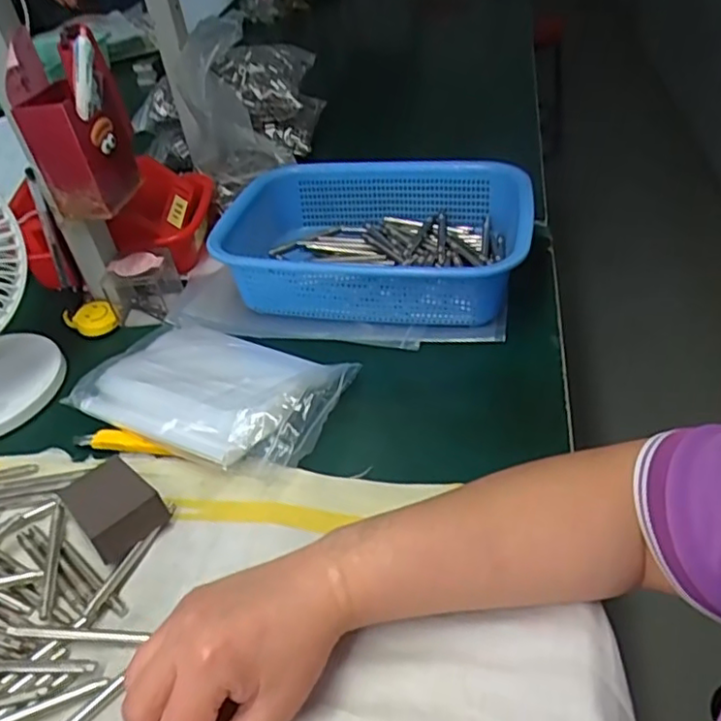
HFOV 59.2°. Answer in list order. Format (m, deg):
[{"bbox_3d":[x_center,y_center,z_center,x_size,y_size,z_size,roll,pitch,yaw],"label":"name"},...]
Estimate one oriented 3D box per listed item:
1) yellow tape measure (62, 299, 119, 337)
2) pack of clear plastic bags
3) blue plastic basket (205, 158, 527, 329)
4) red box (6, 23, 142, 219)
[{"bbox_3d":[-0.272,-0.041,0.639,0.044,0.022,0.037,-28,44,-21],"label":"yellow tape measure"},{"bbox_3d":[-0.120,0.016,0.518,0.205,0.037,0.130,17,46,27],"label":"pack of clear plastic bags"},{"bbox_3d":[0.013,-0.116,0.611,0.285,0.077,0.204,6,43,17],"label":"blue plastic basket"},{"bbox_3d":[-0.249,-0.202,0.548,0.070,0.131,0.080,-3,41,7],"label":"red box"}]

